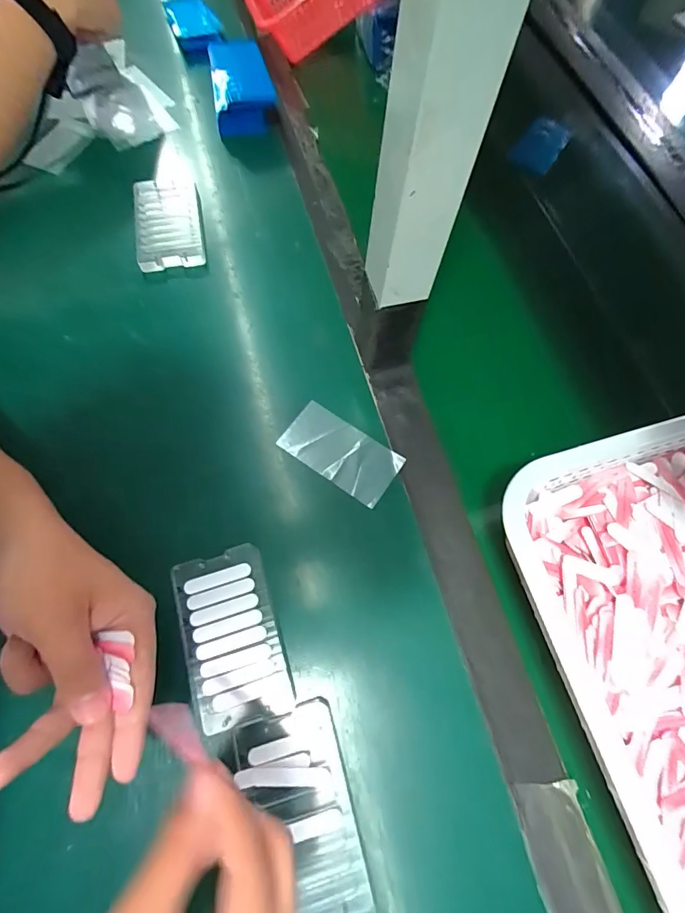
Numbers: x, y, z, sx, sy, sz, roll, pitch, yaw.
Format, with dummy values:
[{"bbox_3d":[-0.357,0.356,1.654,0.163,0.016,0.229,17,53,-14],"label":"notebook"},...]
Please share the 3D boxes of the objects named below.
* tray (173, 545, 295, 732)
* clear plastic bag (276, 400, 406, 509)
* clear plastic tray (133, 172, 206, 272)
[{"bbox_3d":[-0.082,0.131,0.312,0.067,0.004,0.119,-16,71,-8],"label":"tray"},{"bbox_3d":[-0.002,-0.004,0.378,0.103,0.006,0.054,34,71,10],"label":"clear plastic bag"},{"bbox_3d":[-0.189,-0.253,0.457,0.068,0.021,0.115,-10,70,-7],"label":"clear plastic tray"}]

